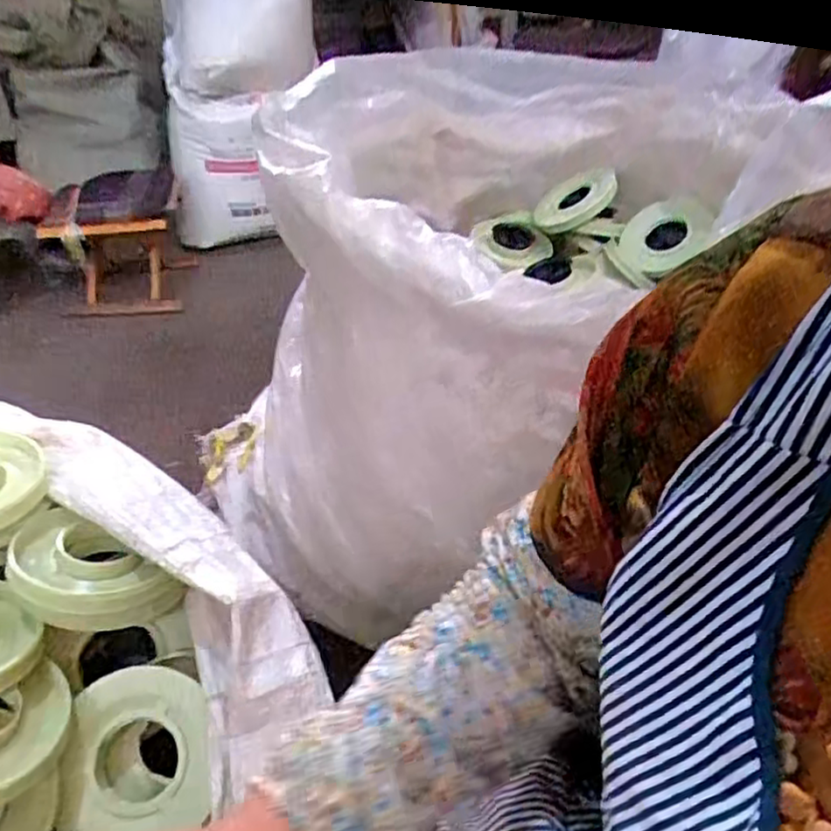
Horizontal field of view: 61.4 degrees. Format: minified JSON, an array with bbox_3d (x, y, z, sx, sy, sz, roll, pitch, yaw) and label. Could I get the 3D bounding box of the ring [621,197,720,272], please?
[{"bbox_3d":[0.356,-0.256,0.997,0.116,0.103,0.023,17,13,24],"label":"ring"}]

